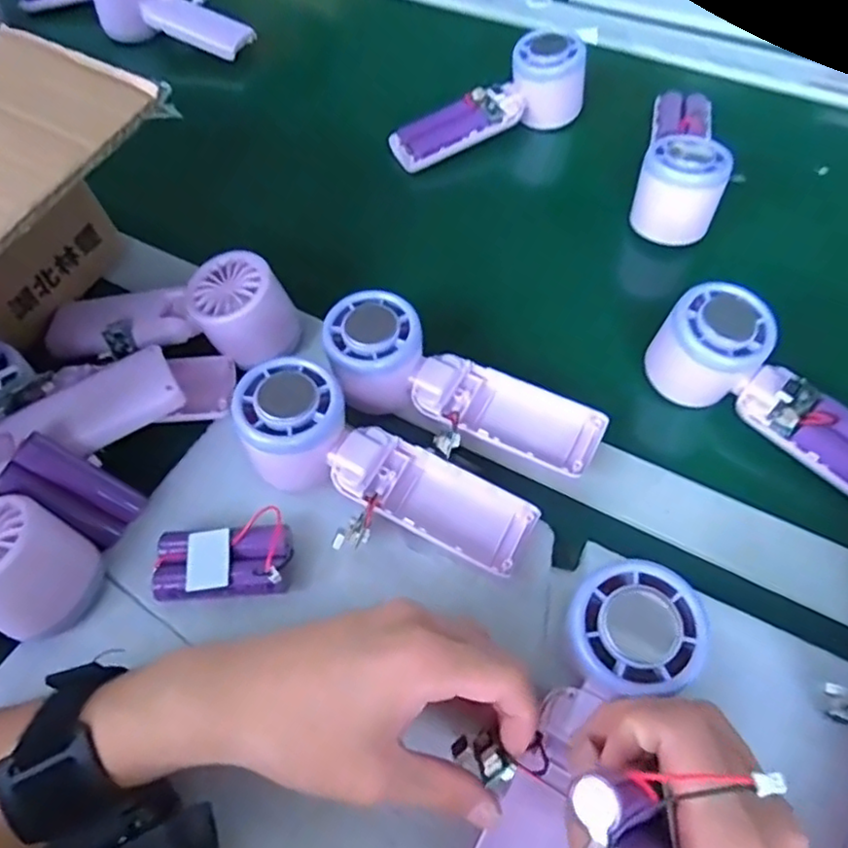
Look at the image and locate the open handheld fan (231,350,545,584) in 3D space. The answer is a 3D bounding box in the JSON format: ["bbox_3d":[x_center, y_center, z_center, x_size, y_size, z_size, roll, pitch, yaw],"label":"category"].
[{"bbox_3d":[-0.026,0.028,0.343,0.168,0.041,0.066,29,63,-3],"label":"open handheld fan"}]

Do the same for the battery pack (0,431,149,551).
[{"bbox_3d":[-0.191,0.038,0.356,0.018,0.077,0.036,-2,55,36],"label":"battery pack"}]

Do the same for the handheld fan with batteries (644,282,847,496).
[{"bbox_3d":[0.206,-0.011,0.372,0.161,0.050,0.051,41,69,11],"label":"handheld fan with batteries"}]

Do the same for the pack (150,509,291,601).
[{"bbox_3d":[-0.103,0.070,0.334,0.066,0.023,0.040,-10,59,-2],"label":"pack"}]

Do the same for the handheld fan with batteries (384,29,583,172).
[{"bbox_3d":[0.048,-0.259,0.519,0.159,0.055,0.049,-23,60,-10],"label":"handheld fan with batteries"}]

